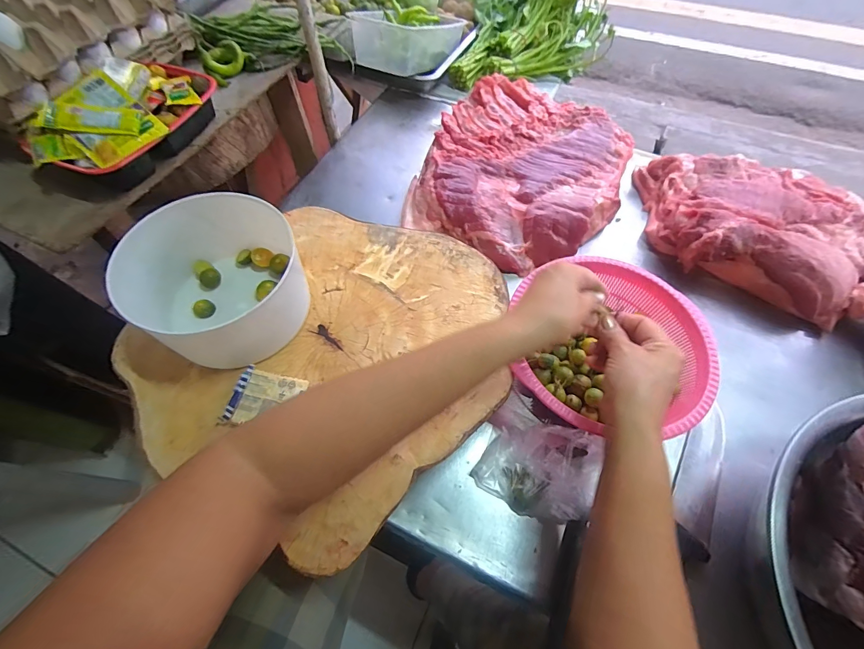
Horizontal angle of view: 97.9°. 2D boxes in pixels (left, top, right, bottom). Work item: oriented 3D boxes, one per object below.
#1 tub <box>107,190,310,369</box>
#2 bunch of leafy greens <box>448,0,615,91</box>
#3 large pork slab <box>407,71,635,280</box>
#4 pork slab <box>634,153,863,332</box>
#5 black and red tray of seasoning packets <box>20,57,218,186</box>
[{"bbox_3d":[-0.225,-0.042,0.400,0.154,0.095,0.157,0,63,0],"label":"tub"},{"bbox_3d":[0.231,-0.672,0.811,0.293,0.174,0.317,11,64,6],"label":"bunch of leafy greens"},{"bbox_3d":[0.156,-0.265,0.660,0.329,0.083,0.369,23,66,11],"label":"large pork slab"},{"bbox_3d":[0.505,-0.145,0.573,0.336,0.078,0.258,12,64,6],"label":"pork slab"},{"bbox_3d":[-0.388,-0.273,0.483,0.136,0.065,0.235,22,65,11],"label":"black and red tray of seasoning packets"}]

